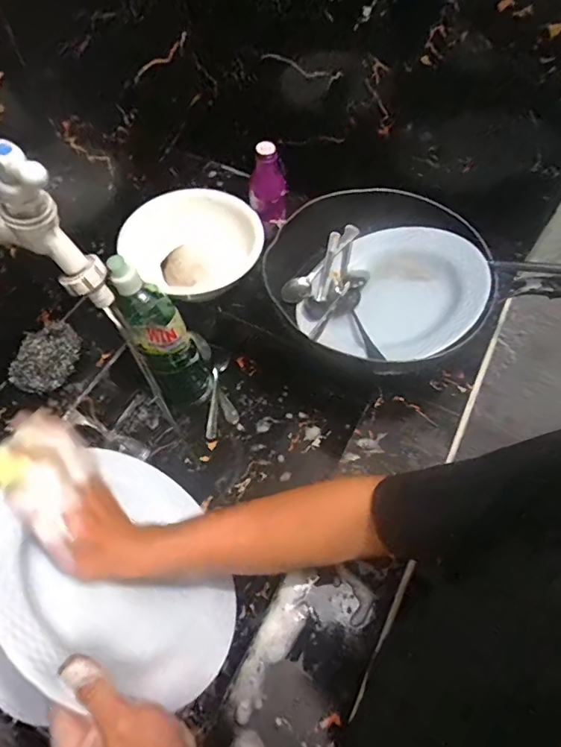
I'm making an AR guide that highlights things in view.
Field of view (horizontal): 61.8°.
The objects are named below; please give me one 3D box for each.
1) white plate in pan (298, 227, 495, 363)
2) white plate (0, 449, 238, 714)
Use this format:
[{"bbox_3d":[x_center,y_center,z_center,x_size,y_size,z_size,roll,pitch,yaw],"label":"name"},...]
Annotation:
[{"bbox_3d":[0.162,-0.113,0.646,0.238,0.046,0.245,28,75,41],"label":"white plate in pan"},{"bbox_3d":[-0.142,0.188,0.437,0.032,0.240,0.227,-43,82,24],"label":"white plate"}]

